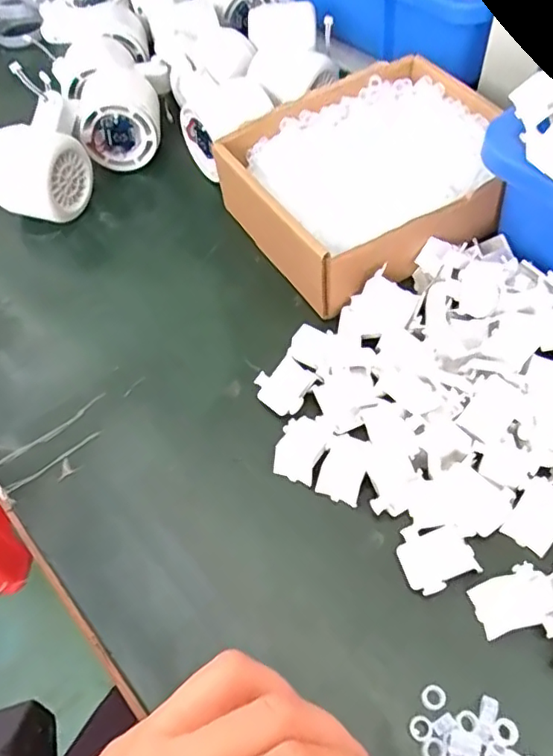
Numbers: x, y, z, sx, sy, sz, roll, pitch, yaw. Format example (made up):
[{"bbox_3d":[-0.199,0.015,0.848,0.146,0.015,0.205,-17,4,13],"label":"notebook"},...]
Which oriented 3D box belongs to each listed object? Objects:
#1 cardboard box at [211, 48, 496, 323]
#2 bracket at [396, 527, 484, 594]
[{"bbox_3d":[0.064,-0.129,0.380,0.172,0.054,0.143,-28,58,-14],"label":"cardboard box"},{"bbox_3d":[0.071,0.080,0.260,0.031,0.012,0.028,-16,56,-6],"label":"bracket"}]

